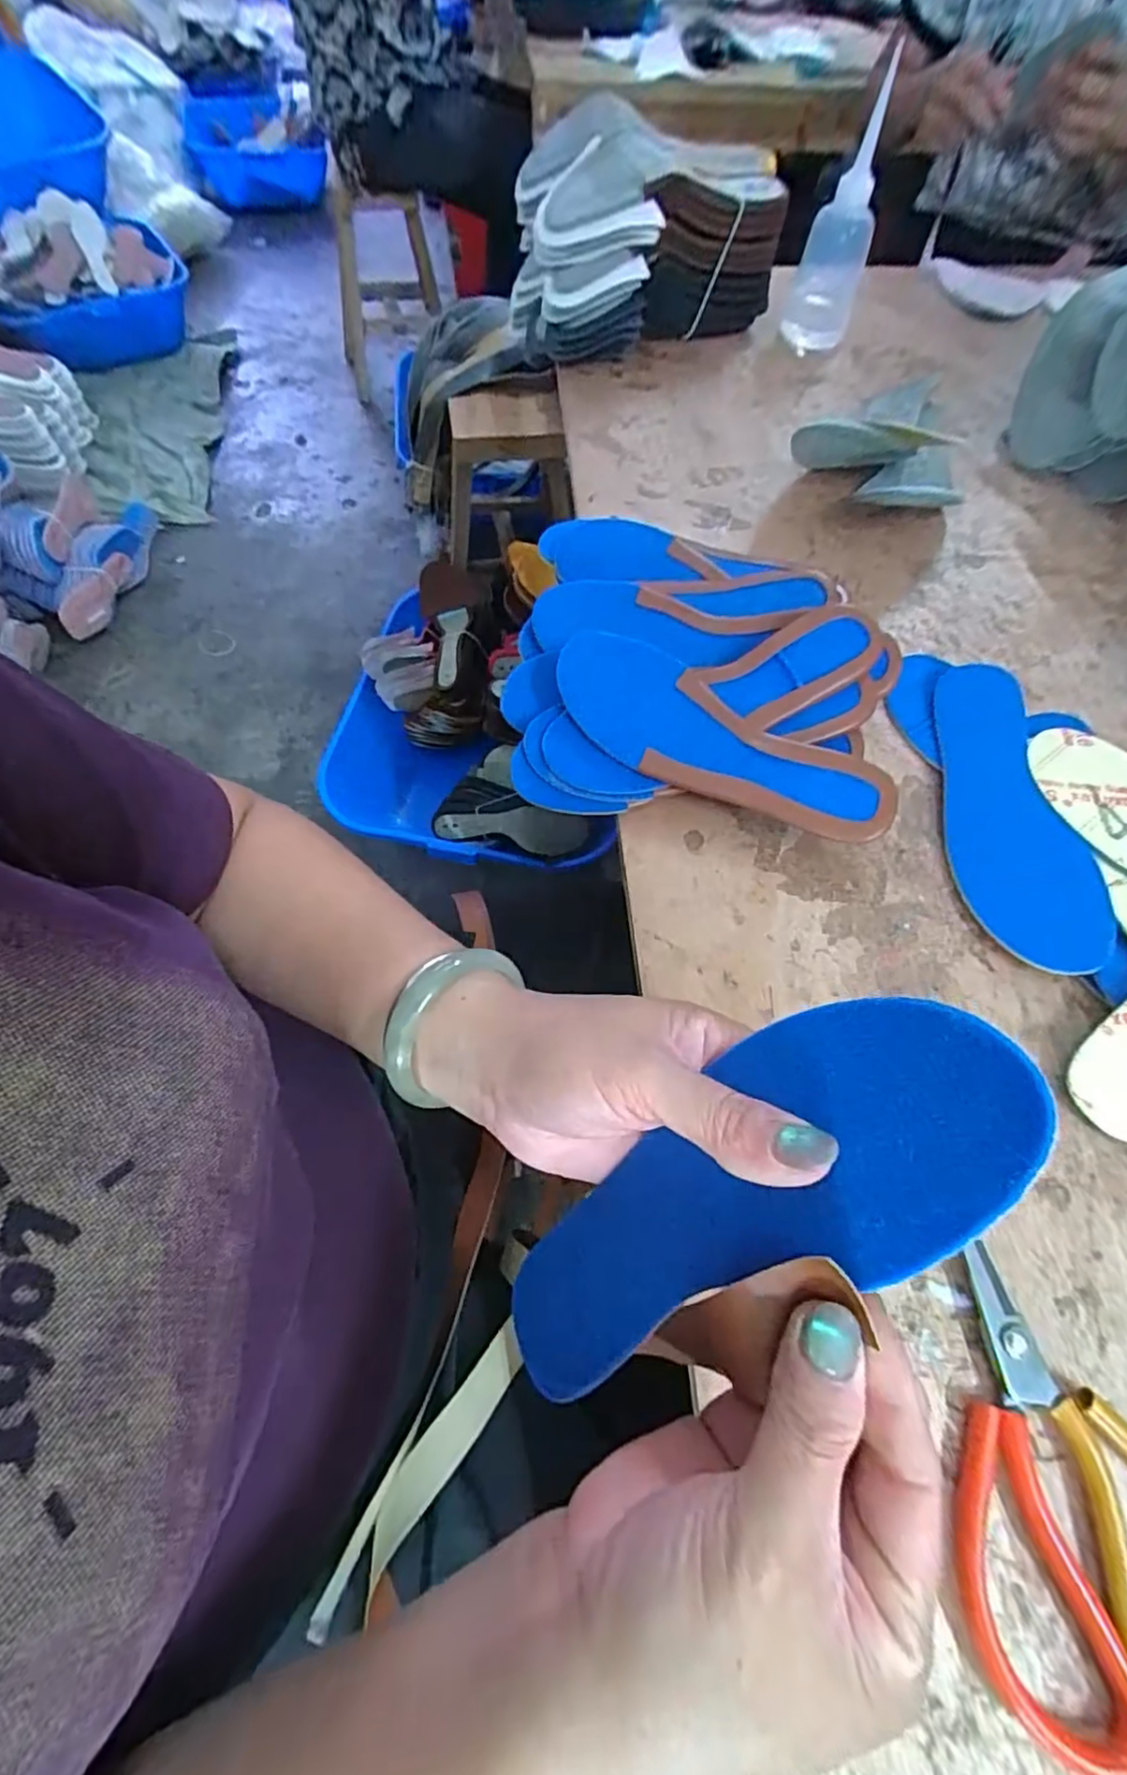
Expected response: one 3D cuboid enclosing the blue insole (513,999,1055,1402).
[{"bbox_3d":[0.047,0.109,0.204,0.006,0.208,0.069,18,32,-38],"label":"blue insole"}]

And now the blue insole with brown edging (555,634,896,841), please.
[{"bbox_3d":[0.090,-0.085,0.386,0.210,0.014,0.071,31,79,6],"label":"blue insole with brown edging"}]

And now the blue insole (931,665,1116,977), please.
[{"bbox_3d":[0.272,-0.050,0.394,0.070,0.010,0.210,-10,62,16],"label":"blue insole"}]

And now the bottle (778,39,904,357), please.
[{"bbox_3d":[0.255,-0.605,0.580,0.063,0.173,0.054,19,65,7],"label":"bottle"}]

